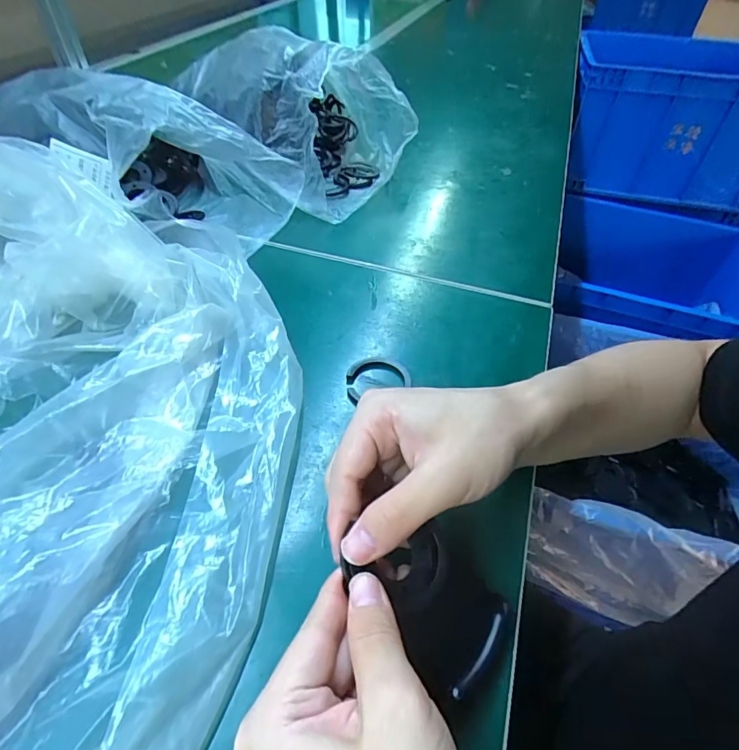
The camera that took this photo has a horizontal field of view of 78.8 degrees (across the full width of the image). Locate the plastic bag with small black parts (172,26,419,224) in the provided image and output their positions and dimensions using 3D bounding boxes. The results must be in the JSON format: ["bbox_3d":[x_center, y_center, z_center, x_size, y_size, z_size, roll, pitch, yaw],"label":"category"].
[{"bbox_3d":[-0.097,-0.335,0.559,0.203,0.134,0.302,-33,59,-29],"label":"plastic bag with small black parts"}]

